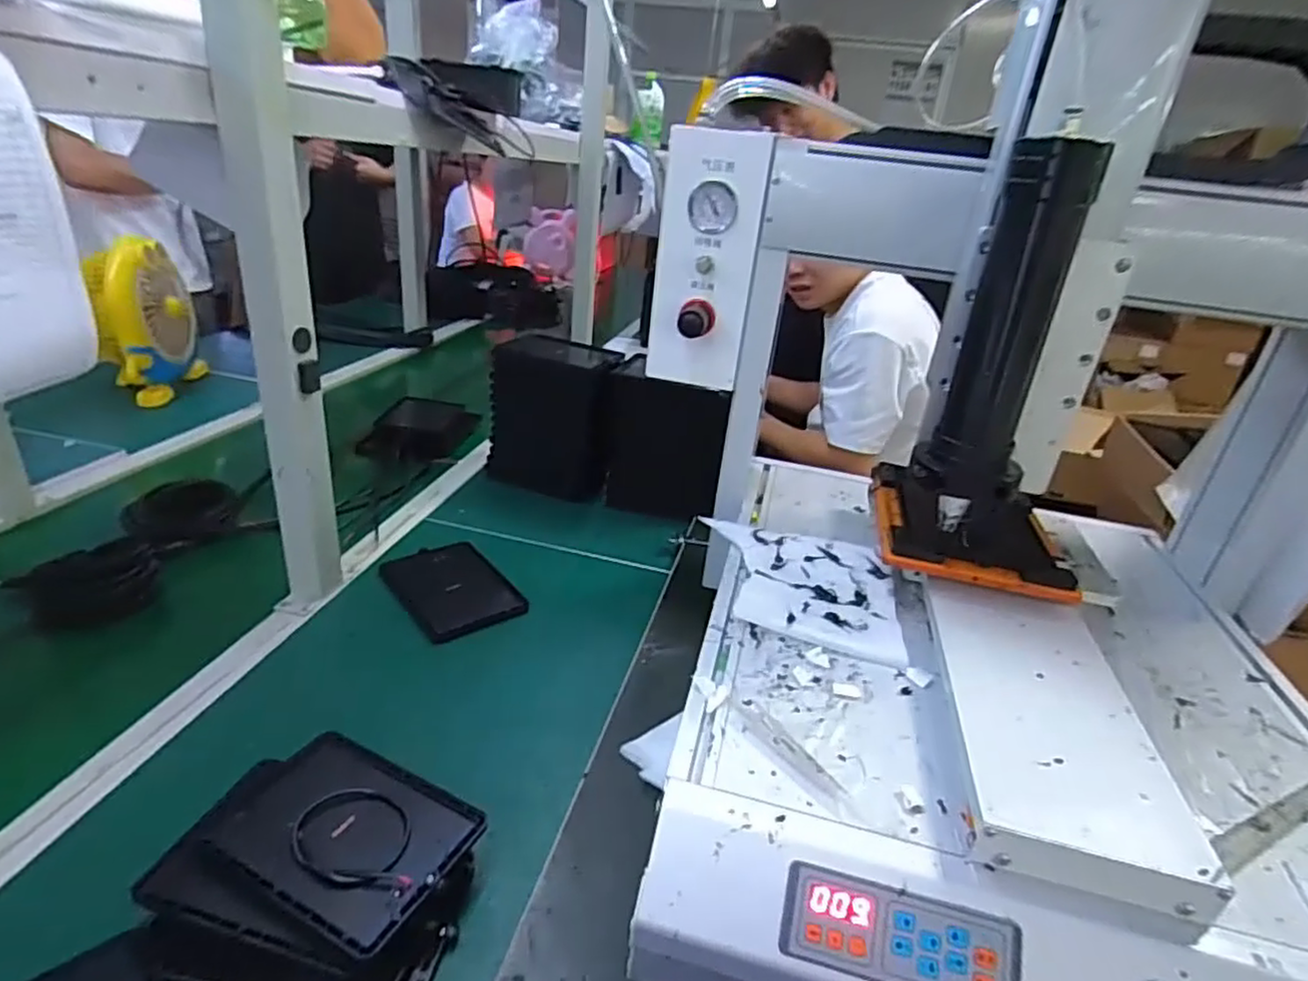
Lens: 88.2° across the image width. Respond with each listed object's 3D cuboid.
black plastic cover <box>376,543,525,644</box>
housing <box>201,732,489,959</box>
[{"bbox_3d":[-0.241,0.114,0.804,0.115,0.010,0.171,-16,34,-39],"label":"black plastic cover"},{"bbox_3d":[-0.219,0.240,0.481,0.163,0.010,0.115,17,28,21],"label":"housing"}]

